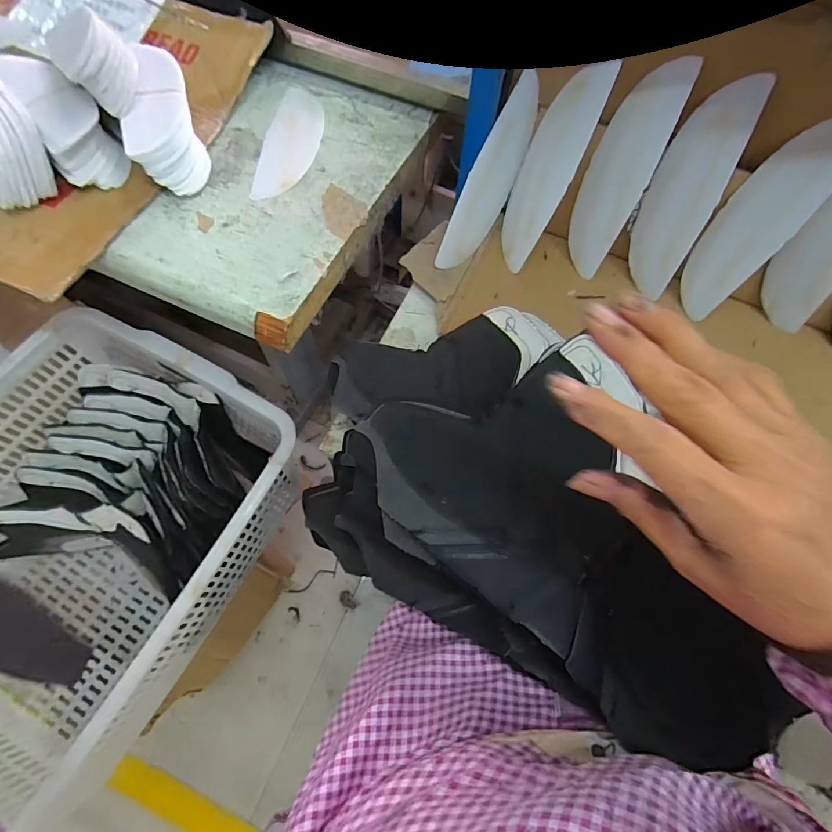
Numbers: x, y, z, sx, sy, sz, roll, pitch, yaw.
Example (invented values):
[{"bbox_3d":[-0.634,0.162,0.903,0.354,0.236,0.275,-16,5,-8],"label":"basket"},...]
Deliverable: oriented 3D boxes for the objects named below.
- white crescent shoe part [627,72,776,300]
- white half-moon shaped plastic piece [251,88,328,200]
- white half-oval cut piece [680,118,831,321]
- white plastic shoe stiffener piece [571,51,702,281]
[{"bbox_3d":[0.295,-0.246,0.489,0.011,0.214,0.074,-25,51,-36],"label":"white crescent shoe part"},{"bbox_3d":[-0.161,-0.364,0.573,0.068,0.005,0.215,5,67,0],"label":"white half-moon shaped plastic piece"},{"bbox_3d":[0.373,-0.213,0.478,0.073,0.214,0.019,41,40,14],"label":"white half-oval cut piece"},{"bbox_3d":[0.230,-0.275,0.502,0.009,0.212,0.073,-23,53,-38],"label":"white plastic shoe stiffener piece"}]

